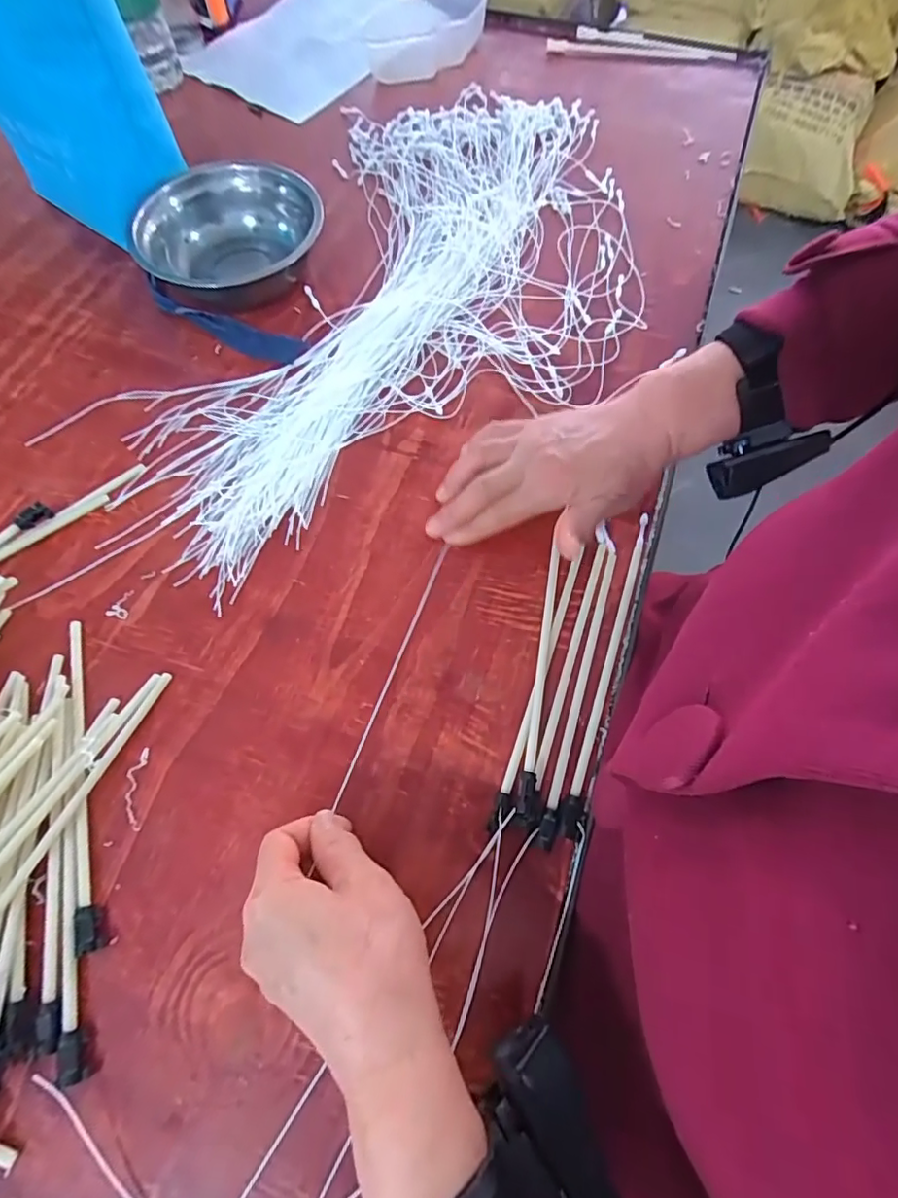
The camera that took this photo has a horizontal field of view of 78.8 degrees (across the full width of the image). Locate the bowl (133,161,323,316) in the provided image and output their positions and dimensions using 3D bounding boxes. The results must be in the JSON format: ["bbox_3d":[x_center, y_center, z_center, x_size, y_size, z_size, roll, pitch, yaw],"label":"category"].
[{"bbox_3d":[-0.200,-0.338,0.505,0.155,0.060,0.155,0,66,1],"label":"bowl"}]

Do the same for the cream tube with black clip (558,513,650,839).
[{"bbox_3d":[0.107,0.039,0.357,0.014,0.010,0.225,18,68,9],"label":"cream tube with black clip"}]

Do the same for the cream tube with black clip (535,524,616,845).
[{"bbox_3d":[0.084,0.047,0.353,0.015,0.014,0.213,16,66,8],"label":"cream tube with black clip"}]

